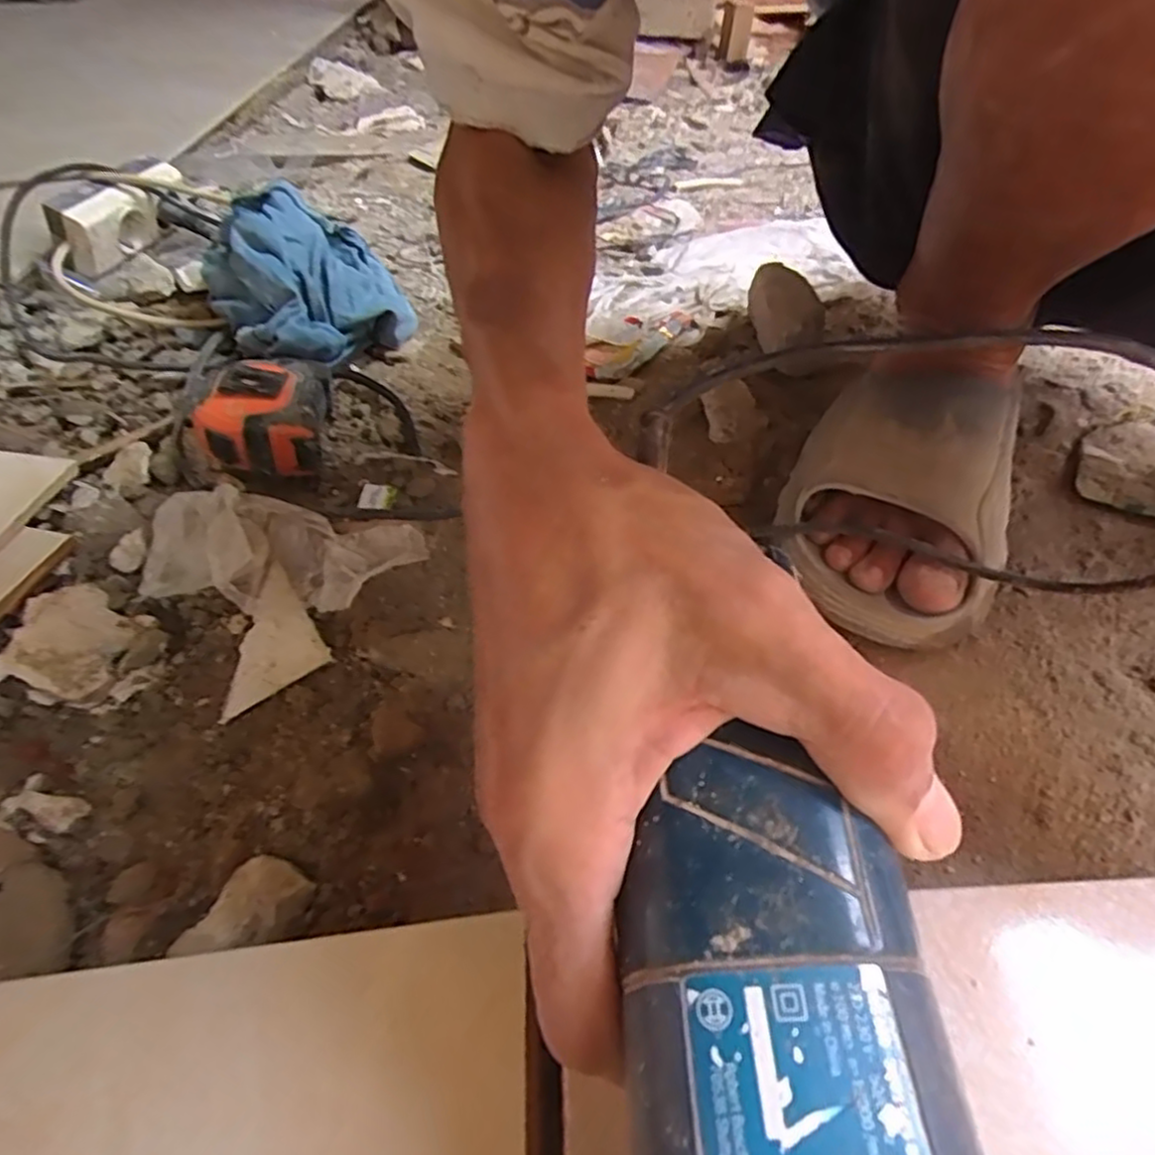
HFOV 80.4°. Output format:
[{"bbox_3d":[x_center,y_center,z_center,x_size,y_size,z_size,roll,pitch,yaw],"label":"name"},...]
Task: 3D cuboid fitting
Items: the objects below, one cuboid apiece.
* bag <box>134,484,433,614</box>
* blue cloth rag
[{"bbox_3d":[-0.167,-0.010,0.384,0.183,0.051,0.074,11,50,9],"label":"bag"},{"bbox_3d":[-0.221,-0.239,0.562,0.140,0.103,0.177,-25,53,-21],"label":"blue cloth rag"}]

